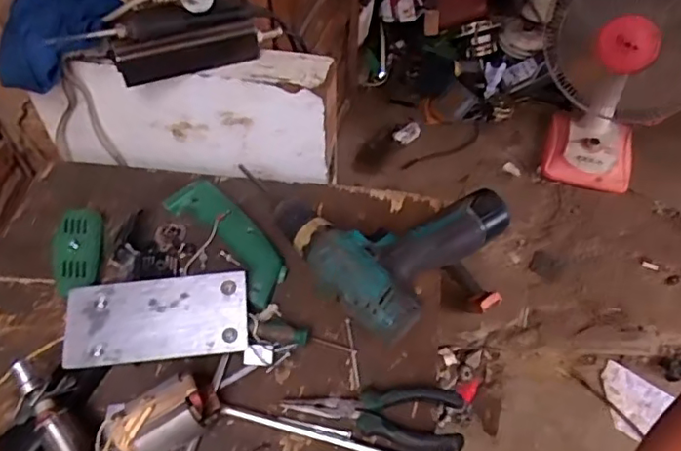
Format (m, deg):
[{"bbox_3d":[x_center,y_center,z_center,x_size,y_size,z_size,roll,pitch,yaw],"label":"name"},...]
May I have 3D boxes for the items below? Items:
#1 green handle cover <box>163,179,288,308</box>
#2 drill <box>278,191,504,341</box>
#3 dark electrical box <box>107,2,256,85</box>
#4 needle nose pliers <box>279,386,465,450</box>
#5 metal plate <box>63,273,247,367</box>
[{"bbox_3d":[-0.118,0.010,0.618,0.057,0.023,0.175,-35,61,-23],"label":"green handle cover"},{"bbox_3d":[0.047,0.005,0.600,0.173,0.052,0.185,38,62,24],"label":"drill"},{"bbox_3d":[-0.162,-0.193,0.607,0.150,0.050,0.049,-17,56,-12],"label":"dark electrical box"},{"bbox_3d":[0.032,0.157,0.518,0.153,0.015,0.054,14,55,10],"label":"needle nose pliers"},{"bbox_3d":[-0.171,0.085,0.541,0.164,0.008,0.078,-6,64,-2],"label":"metal plate"}]

